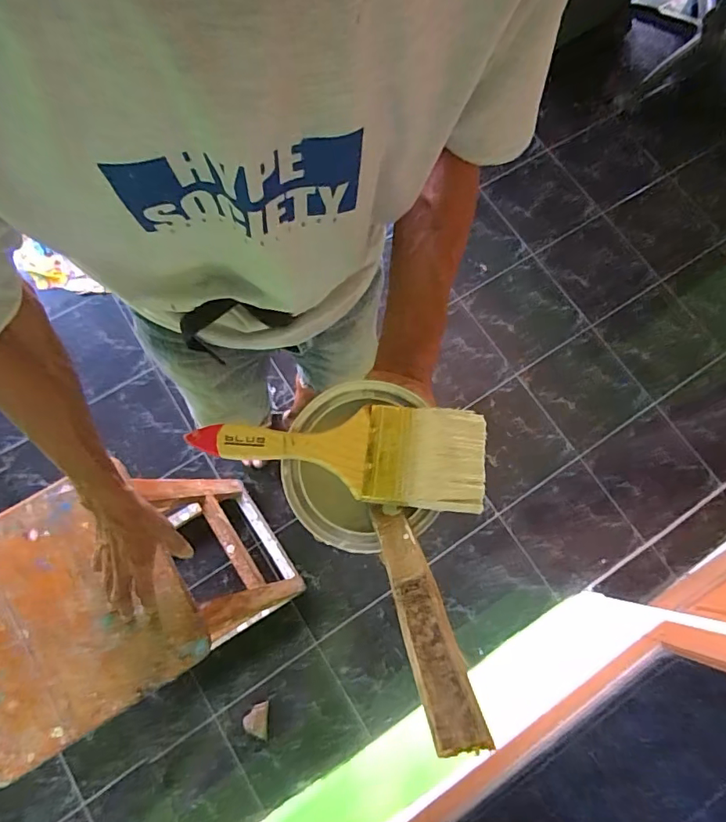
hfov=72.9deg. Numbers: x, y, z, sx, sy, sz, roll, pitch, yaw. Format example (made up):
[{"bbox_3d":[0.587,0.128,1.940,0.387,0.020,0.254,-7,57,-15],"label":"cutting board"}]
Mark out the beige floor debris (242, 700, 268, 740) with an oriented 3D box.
[{"bbox_3d":[-0.268,0.769,1.225,0.061,0.018,0.086,1,77,-1],"label":"beige floor debris"}]

